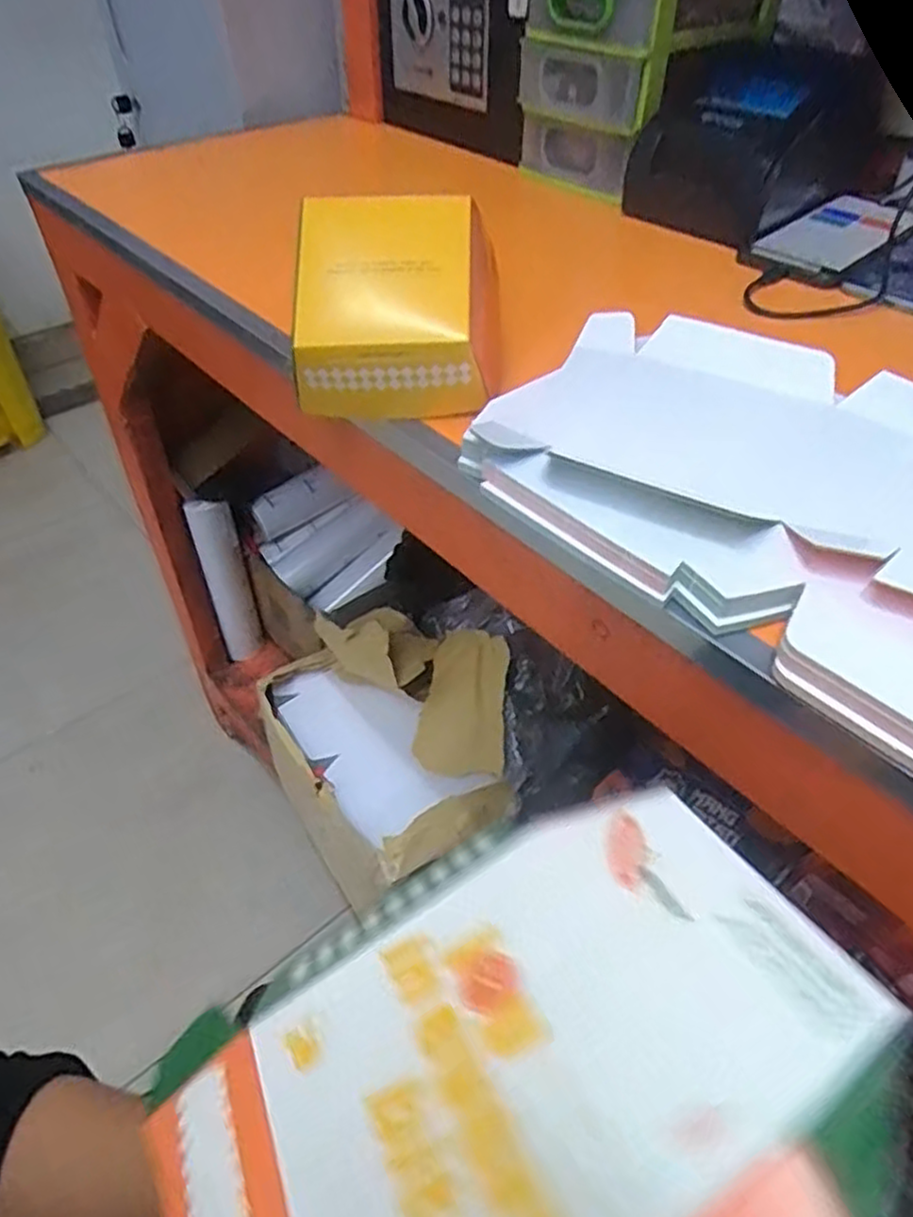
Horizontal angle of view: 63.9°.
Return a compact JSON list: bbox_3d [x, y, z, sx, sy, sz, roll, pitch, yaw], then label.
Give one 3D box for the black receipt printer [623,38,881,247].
[{"bbox_3d":[0.243,-0.390,0.605,0.174,0.100,0.140,-32,53,-26],"label":"black receipt printer"}]

